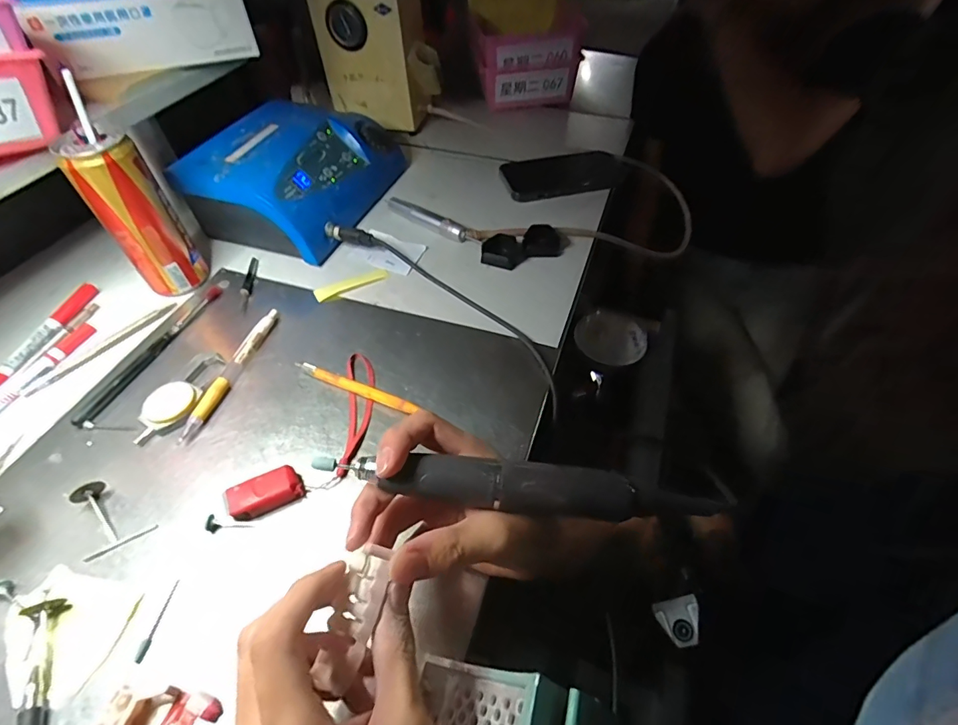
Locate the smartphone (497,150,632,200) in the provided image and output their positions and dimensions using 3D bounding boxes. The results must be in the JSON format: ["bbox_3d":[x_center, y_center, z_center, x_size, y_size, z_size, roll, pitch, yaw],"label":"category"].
[{"bbox_3d":[0.109,-0.237,0.580,0.153,0.012,0.078,-9,51,-8],"label":"smartphone"}]

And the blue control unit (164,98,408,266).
[{"bbox_3d":[-0.206,-0.225,0.541,0.167,0.079,0.231,17,52,13],"label":"blue control unit"}]

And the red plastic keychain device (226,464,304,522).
[{"bbox_3d":[-0.143,0.090,0.312,0.045,0.018,0.024,-22,54,-18],"label":"red plastic keychain device"}]

